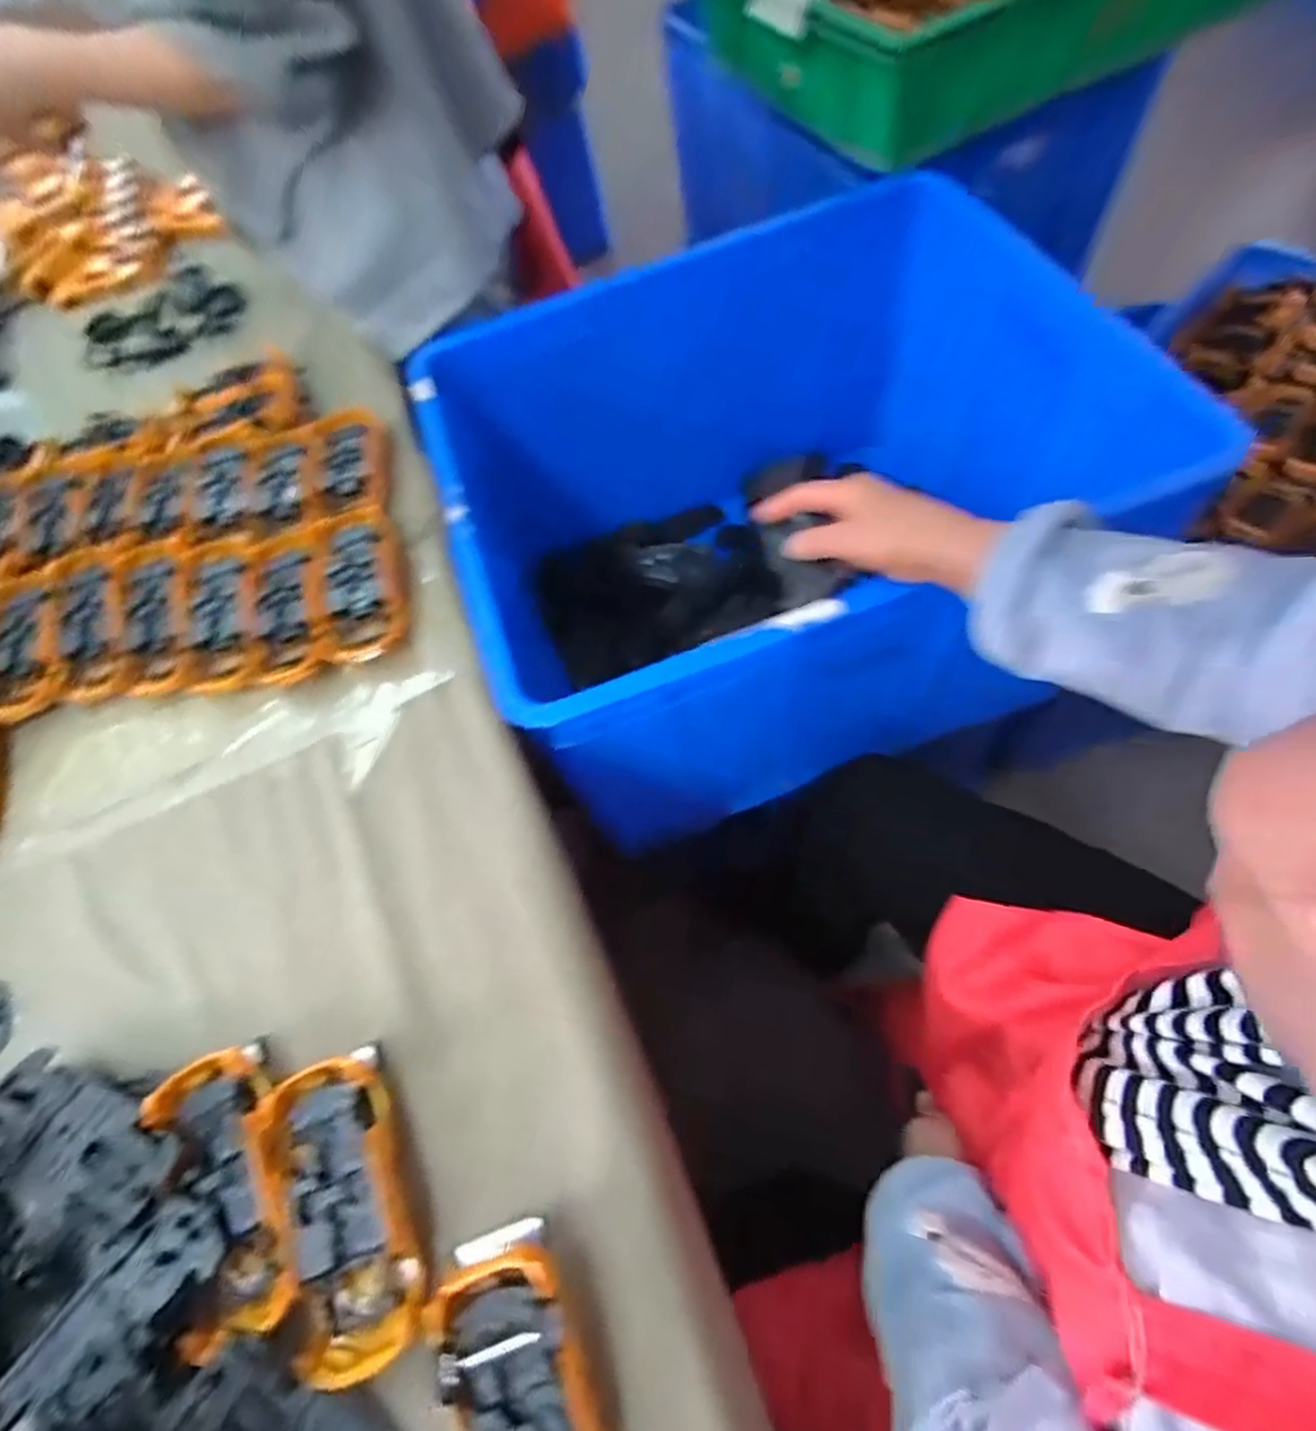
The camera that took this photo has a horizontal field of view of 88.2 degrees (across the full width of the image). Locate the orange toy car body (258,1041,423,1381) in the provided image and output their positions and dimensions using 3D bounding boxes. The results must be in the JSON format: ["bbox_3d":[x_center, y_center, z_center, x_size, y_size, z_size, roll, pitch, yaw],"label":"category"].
[{"bbox_3d":[-0.155,0.242,0.339,0.061,0.030,0.129,-25,66,-5],"label":"orange toy car body"}]

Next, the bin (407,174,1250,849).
[{"bbox_3d":[0.133,-0.225,0.734,0.659,0.385,0.489,-20,65,-3],"label":"bin"}]

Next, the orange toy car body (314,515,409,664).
[{"bbox_3d":[-0.224,-0.098,0.518,0.064,0.023,0.129,-11,65,1],"label":"orange toy car body"}]

